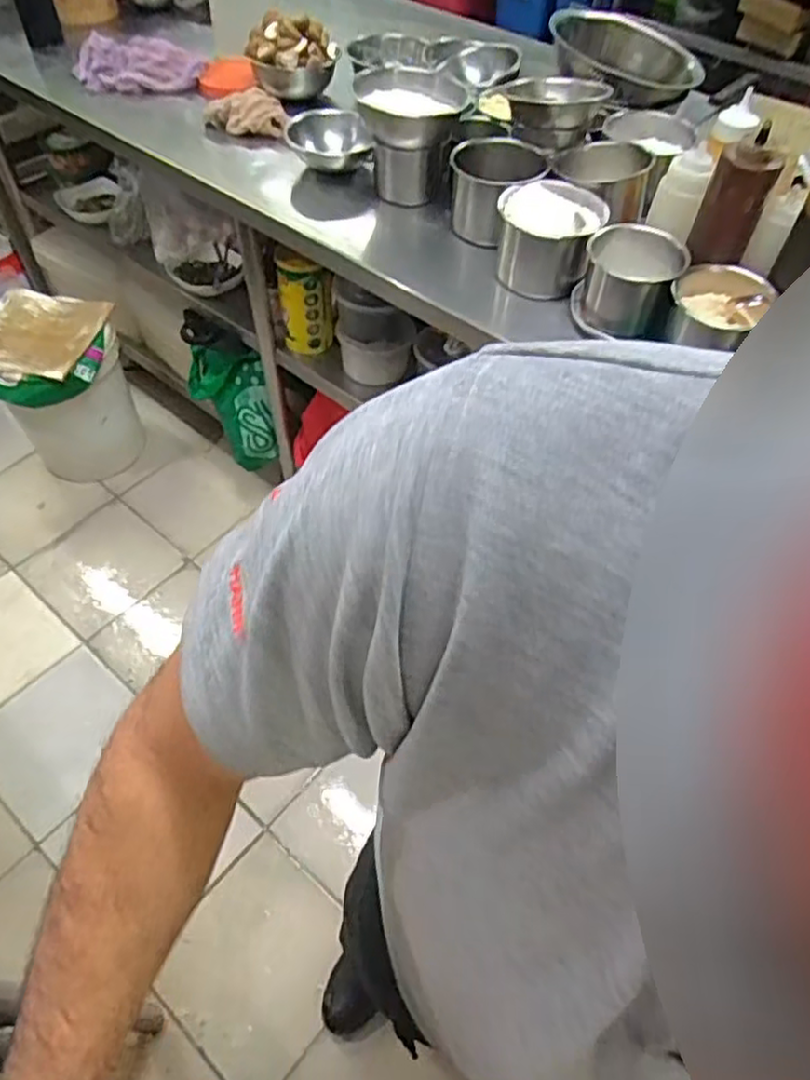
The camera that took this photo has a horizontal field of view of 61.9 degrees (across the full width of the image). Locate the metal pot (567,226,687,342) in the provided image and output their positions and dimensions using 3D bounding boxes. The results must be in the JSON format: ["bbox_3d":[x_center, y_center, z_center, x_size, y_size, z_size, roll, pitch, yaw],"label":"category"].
[{"bbox_3d":[0.281,-0.326,0.853,0.115,0.091,0.104,3,54,-1],"label":"metal pot"}]

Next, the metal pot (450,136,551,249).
[{"bbox_3d":[0.127,-0.508,0.988,0.135,0.100,0.161,17,55,9],"label":"metal pot"}]

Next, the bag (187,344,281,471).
[{"bbox_3d":[-0.397,-0.319,1.565,0.104,0.258,0.223,-34,62,-24],"label":"bag"}]

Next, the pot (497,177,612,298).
[{"bbox_3d":[0.191,-0.399,0.907,0.135,0.104,0.123,6,54,2],"label":"pot"}]

